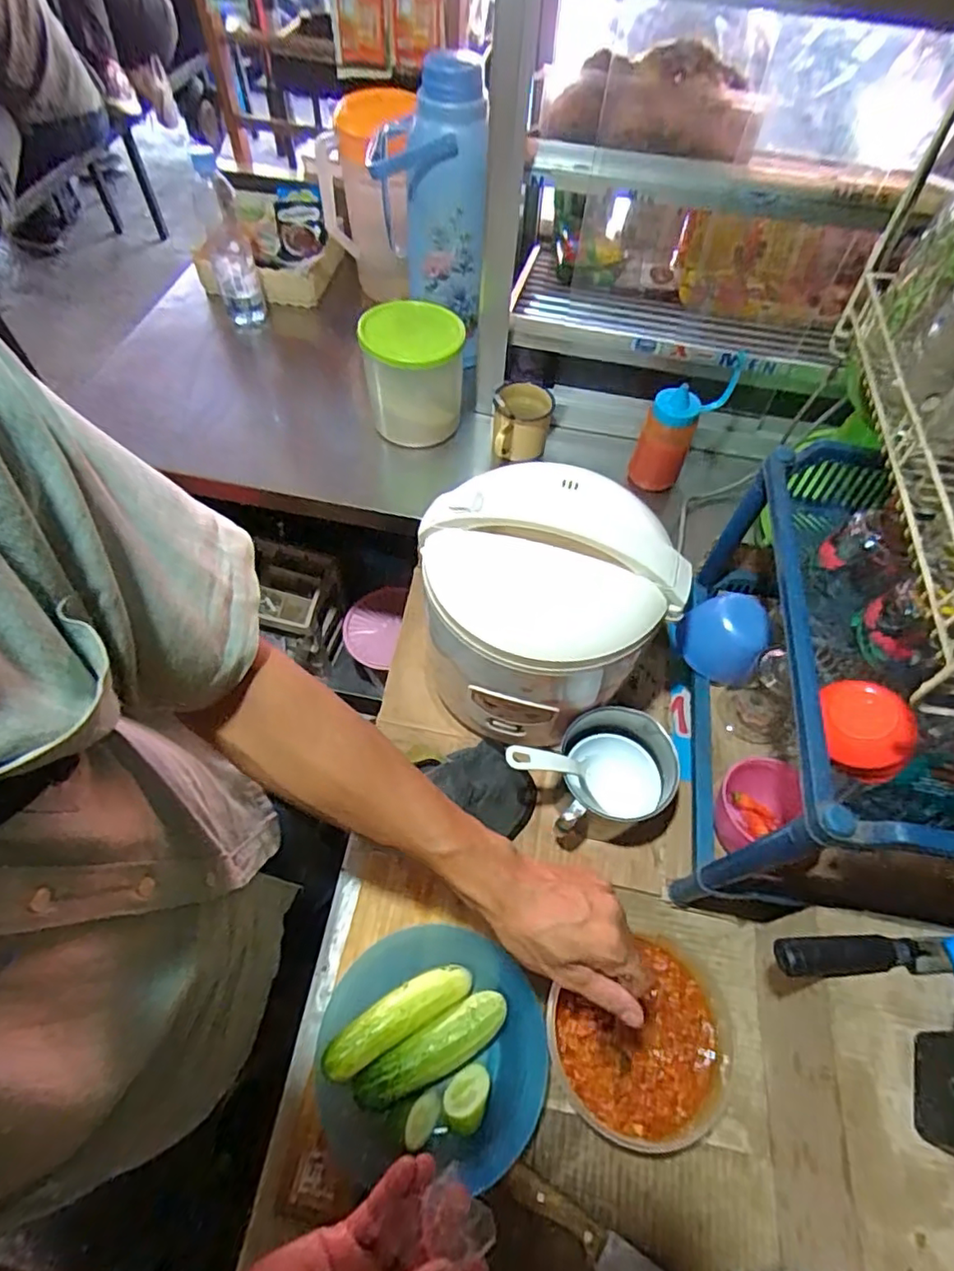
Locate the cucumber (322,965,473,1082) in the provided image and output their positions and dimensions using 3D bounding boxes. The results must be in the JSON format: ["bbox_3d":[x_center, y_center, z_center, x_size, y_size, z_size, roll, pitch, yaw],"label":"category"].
[{"bbox_3d":[-0.071,0.342,0.536,0.138,0.027,0.037,-26,62,-18],"label":"cucumber"}]

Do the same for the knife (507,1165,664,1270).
[{"bbox_3d":[0.123,0.506,0.473,0.218,0.016,0.026,28,60,15],"label":"knife"}]

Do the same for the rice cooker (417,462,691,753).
[{"bbox_3d":[0.069,-0.031,0.642,0.222,0.226,0.226,1,57,-2],"label":"rice cooker"}]

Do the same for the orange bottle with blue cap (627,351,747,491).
[{"bbox_3d":[0.271,-0.280,0.800,0.087,0.183,0.083,26,60,14],"label":"orange bottle with blue cap"}]

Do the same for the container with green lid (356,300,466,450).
[{"bbox_3d":[-0.089,-0.372,0.850,0.136,0.142,0.128,2,57,-1],"label":"container with green lid"}]

